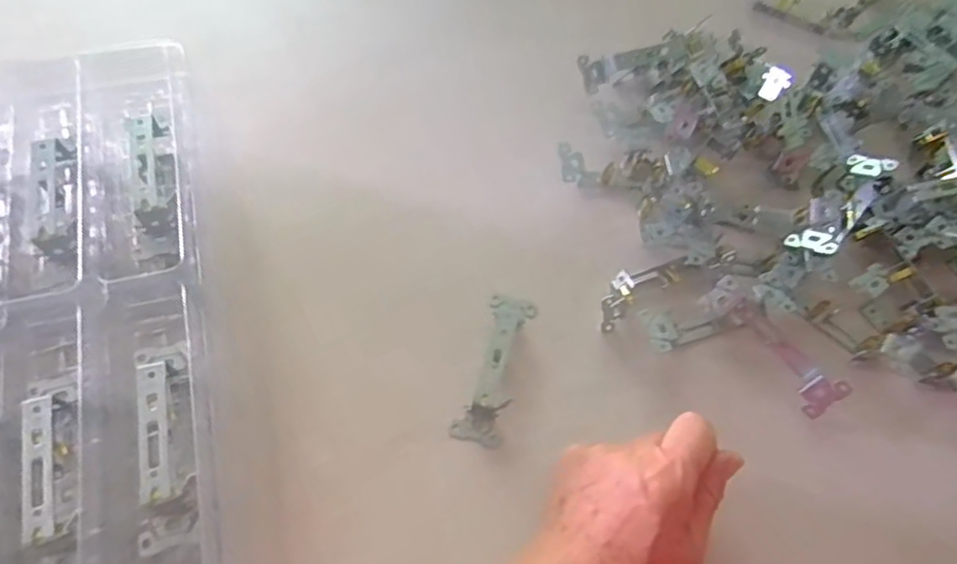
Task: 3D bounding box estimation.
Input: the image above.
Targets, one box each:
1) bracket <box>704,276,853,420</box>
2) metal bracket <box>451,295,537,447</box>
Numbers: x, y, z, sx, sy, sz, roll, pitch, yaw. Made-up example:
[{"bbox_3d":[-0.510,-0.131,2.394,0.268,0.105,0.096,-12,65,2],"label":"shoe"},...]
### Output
[{"bbox_3d":[0.197,0.039,0.442,0.033,0.032,0.102,-37,72,-20],"label":"bracket"},{"bbox_3d":[0.012,0.052,0.438,0.031,0.022,0.107,16,64,3],"label":"metal bracket"}]

